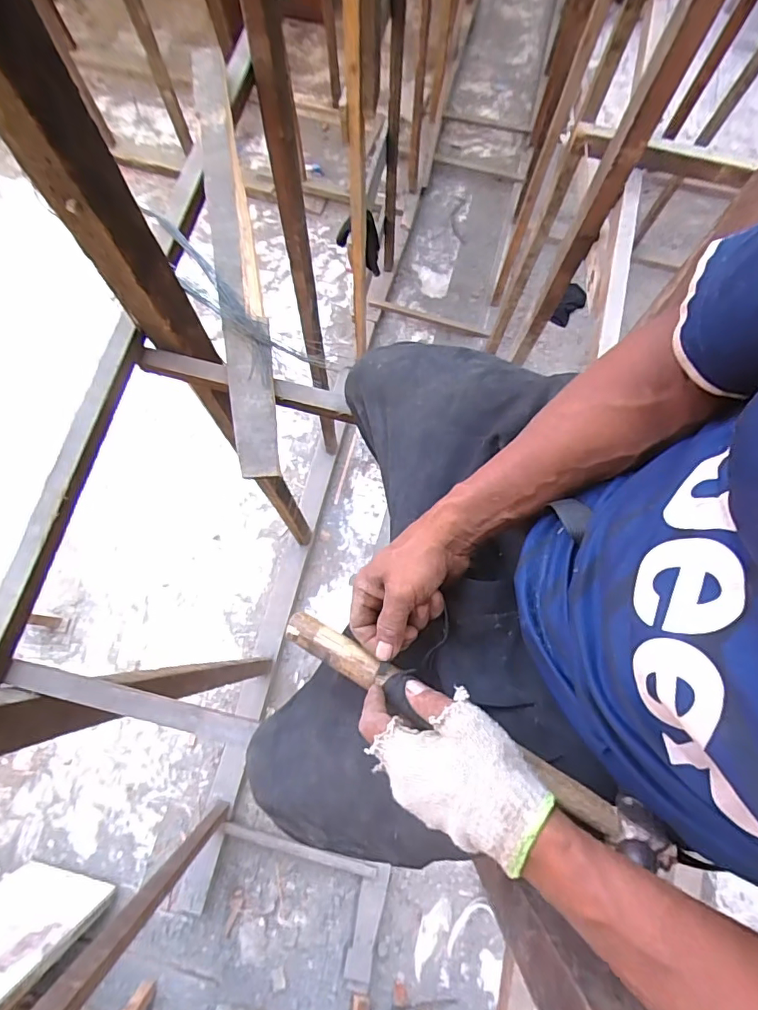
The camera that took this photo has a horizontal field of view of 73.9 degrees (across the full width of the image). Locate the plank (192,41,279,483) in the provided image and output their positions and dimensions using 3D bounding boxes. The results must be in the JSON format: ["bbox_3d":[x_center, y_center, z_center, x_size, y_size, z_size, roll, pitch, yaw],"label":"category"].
[{"bbox_3d":[-0.222,-0.385,0.772,0.068,0.027,0.698,-10,82,4],"label":"plank"}]

